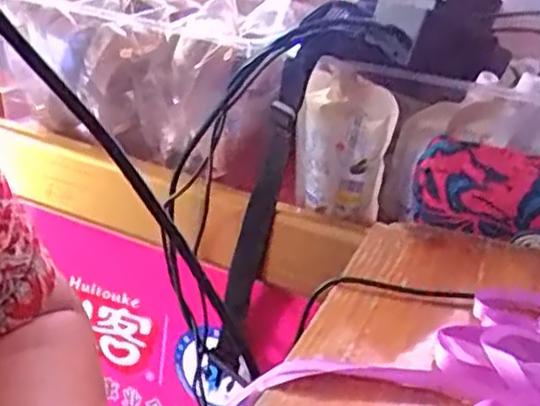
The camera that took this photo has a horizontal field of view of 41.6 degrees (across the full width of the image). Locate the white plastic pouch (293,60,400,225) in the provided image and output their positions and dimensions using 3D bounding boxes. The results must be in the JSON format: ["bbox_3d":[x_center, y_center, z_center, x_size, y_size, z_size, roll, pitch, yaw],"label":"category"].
[{"bbox_3d":[0.060,-0.049,0.592,0.026,0.125,0.084,-14,31,-43],"label":"white plastic pouch"}]

